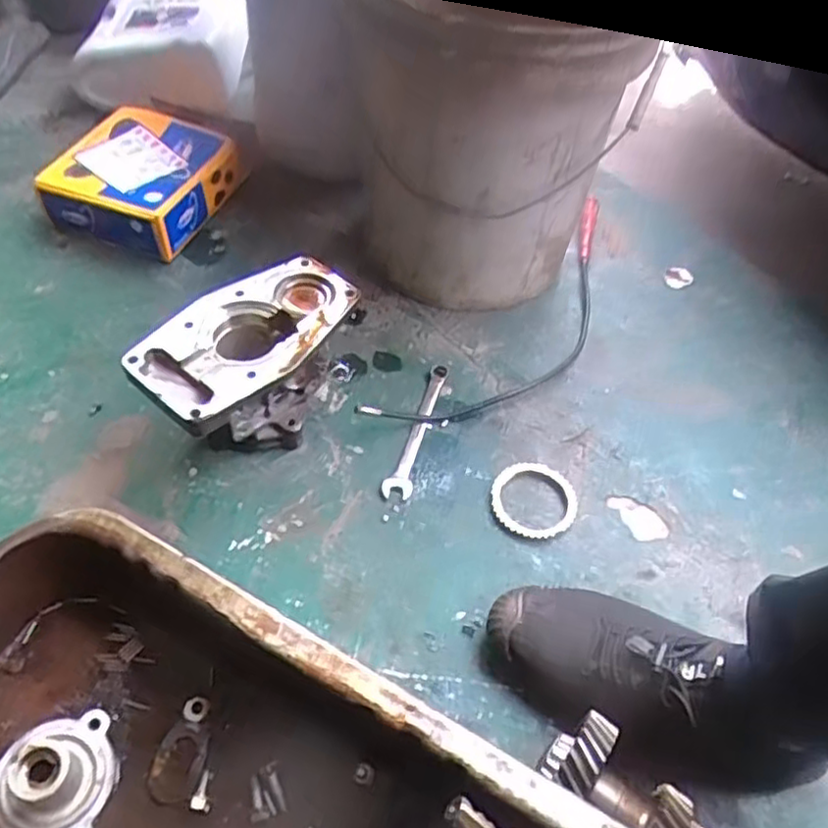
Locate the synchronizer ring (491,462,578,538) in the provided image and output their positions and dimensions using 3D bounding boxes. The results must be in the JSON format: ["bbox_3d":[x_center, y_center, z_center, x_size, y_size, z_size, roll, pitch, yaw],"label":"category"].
[{"bbox_3d":[0.114,0.079,0.651,0.079,0.010,0.081,3,51,-4],"label":"synchronizer ring"}]

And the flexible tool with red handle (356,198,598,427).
[{"bbox_3d":[0.129,-0.095,0.785,0.122,0.023,0.453,42,63,9],"label":"flexible tool with red handle"}]

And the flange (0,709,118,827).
[{"bbox_3d":[-0.244,0.232,0.456,0.077,0.059,0.080,13,51,4],"label":"flange"}]

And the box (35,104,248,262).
[{"bbox_3d":[-0.320,-0.275,0.830,0.172,0.078,0.177,21,52,11],"label":"box"}]

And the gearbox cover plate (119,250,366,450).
[{"bbox_3d":[-0.147,-0.038,0.644,0.108,0.129,0.191,34,56,20],"label":"gearbox cover plate"}]

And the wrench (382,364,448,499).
[{"bbox_3d":[0.006,0.014,0.693,0.026,0.013,0.167,16,52,7],"label":"wrench"}]

